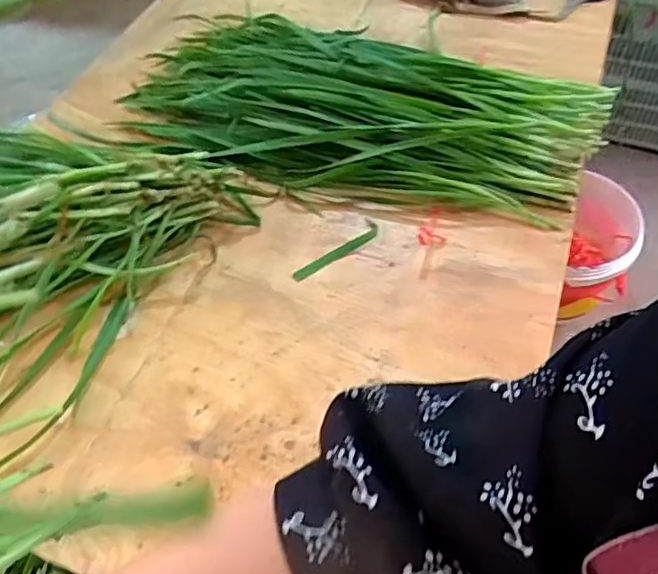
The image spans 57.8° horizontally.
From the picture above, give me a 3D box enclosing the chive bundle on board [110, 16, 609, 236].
[{"bbox_3d":[0.023,-0.209,0.630,0.503,0.050,0.263,14,57,13],"label":"chive bundle on board"}]

